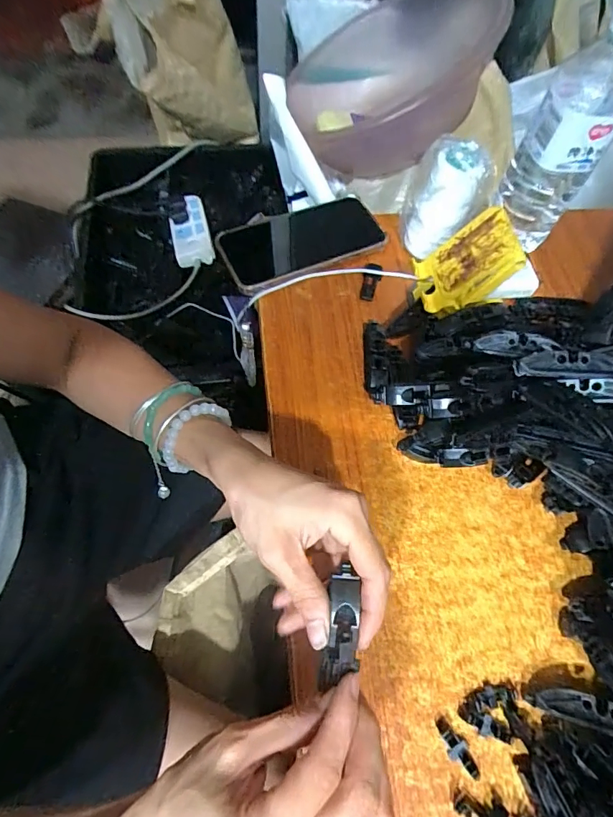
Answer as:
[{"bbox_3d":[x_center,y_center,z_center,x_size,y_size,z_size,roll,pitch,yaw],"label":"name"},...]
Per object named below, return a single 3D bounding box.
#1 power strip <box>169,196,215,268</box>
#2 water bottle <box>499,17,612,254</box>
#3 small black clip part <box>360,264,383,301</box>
[{"bbox_3d":[-0.236,-0.357,0.894,0.074,0.024,0.169,-12,65,-10],"label":"power strip"},{"bbox_3d":[0.238,-0.250,0.402,0.069,0.184,0.079,30,65,11],"label":"water bottle"},{"bbox_3d":[0.066,-0.129,0.451,0.016,0.014,0.043,16,77,9],"label":"small black clip part"}]

